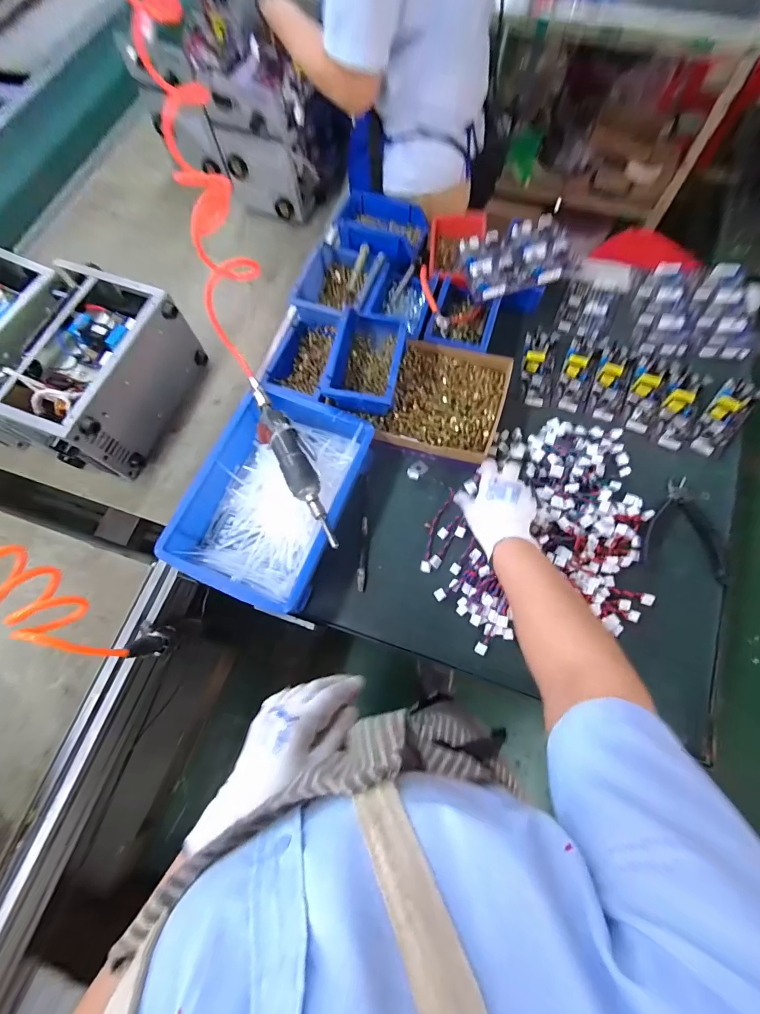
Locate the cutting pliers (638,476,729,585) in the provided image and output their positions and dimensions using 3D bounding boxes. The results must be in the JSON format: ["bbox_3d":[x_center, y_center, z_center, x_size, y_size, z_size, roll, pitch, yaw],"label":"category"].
[{"bbox_3d":[0.443,0.026,0.569,0.116,0.011,0.138,15,73,7],"label":"cutting pliers"}]

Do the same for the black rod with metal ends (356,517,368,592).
[{"bbox_3d":[-0.025,0.070,0.591,0.013,0.011,0.109,3,72,3],"label":"black rod with metal ends"}]

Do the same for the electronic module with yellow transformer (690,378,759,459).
[{"bbox_3d":[0.533,-0.140,0.605,0.055,0.036,0.139,37,77,13],"label":"electronic module with yellow transformer"}]

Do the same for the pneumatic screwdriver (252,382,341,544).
[{"bbox_3d":[-0.122,-0.071,0.552,0.052,0.035,0.278,-32,74,-8],"label":"pneumatic screwdriver"}]

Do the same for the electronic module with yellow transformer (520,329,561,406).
[{"bbox_3d":[0.265,-0.236,0.656,0.053,0.033,0.136,14,73,6],"label":"electronic module with yellow transformer"}]

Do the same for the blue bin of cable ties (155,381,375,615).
[{"bbox_3d":[-0.151,-0.018,0.585,0.207,0.078,0.304,22,74,9],"label":"blue bin of cable ties"}]

